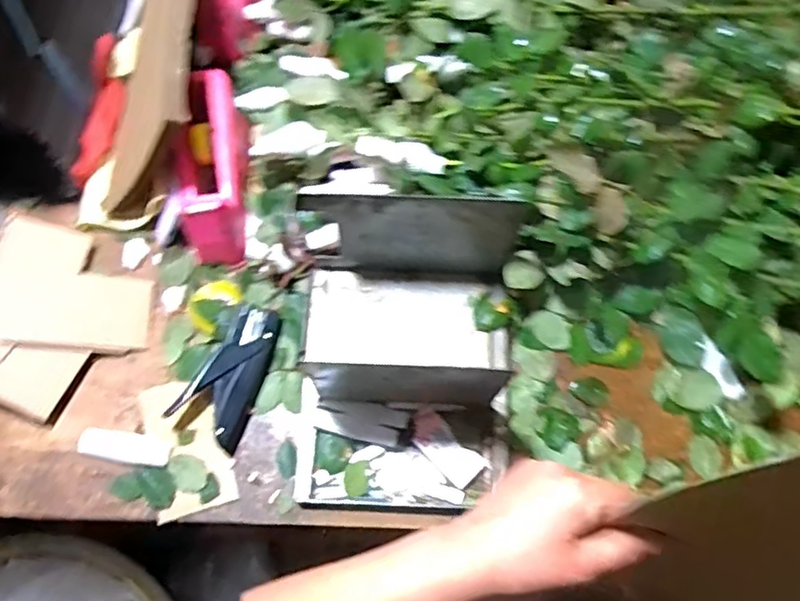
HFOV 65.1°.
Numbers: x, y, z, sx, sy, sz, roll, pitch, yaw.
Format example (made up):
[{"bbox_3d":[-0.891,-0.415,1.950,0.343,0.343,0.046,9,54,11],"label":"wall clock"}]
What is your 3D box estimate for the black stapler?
[{"bbox_3d":[-0.174,0.076,0.675,0.075,0.032,0.151,27,70,10],"label":"black stapler"}]

